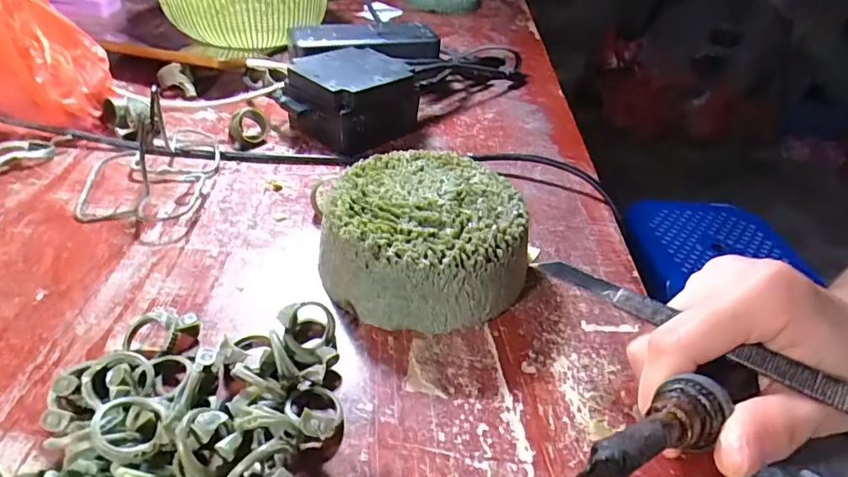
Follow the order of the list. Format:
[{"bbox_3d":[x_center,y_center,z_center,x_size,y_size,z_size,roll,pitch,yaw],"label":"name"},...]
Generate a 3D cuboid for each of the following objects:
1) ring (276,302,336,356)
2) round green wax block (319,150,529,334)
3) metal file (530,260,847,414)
[{"bbox_3d":[-0.051,0.040,0.216,0.023,0.020,0.020,-4,39,-12],"label":"ring"},{"bbox_3d":[0.001,-0.002,0.254,0.097,0.047,0.094,3,38,-3],"label":"round green wax block"},{"bbox_3d":[0.112,0.039,0.172,0.163,0.007,0.008,26,42,37],"label":"metal file"}]

